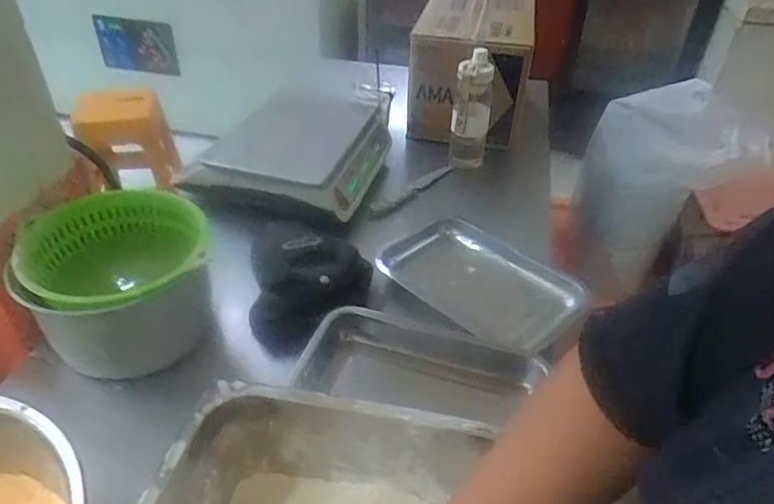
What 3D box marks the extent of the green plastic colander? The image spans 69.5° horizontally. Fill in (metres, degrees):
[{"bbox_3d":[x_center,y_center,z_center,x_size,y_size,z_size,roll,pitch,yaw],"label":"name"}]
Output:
[{"bbox_3d":[-0.353,0.032,0.751,0.201,0.138,0.211,-11,41,-16],"label":"green plastic colander"}]

